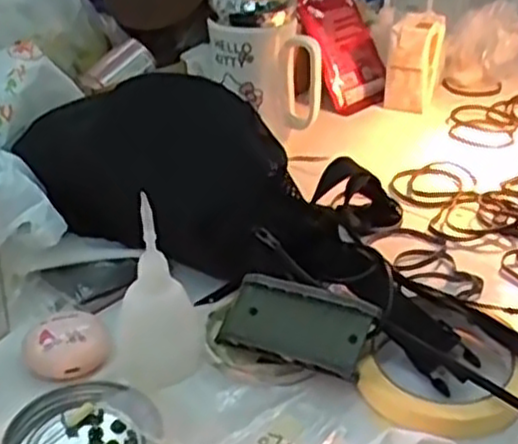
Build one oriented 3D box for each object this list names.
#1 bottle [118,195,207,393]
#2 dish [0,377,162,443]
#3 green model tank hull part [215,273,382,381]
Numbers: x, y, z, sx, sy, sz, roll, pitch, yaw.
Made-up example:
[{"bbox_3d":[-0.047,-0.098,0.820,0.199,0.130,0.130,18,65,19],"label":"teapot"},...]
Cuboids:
[{"bbox_3d":[-0.055,0.039,0.424,0.049,0.100,0.041,-3,30,-4],"label":"bottle"},{"bbox_3d":[-0.091,0.113,0.404,0.077,0.009,0.079,0,30,0],"label":"dish"},{"bbox_3d":[0.019,0.057,0.446,0.094,0.045,0.011,11,-10,32],"label":"green model tank hull part"}]

